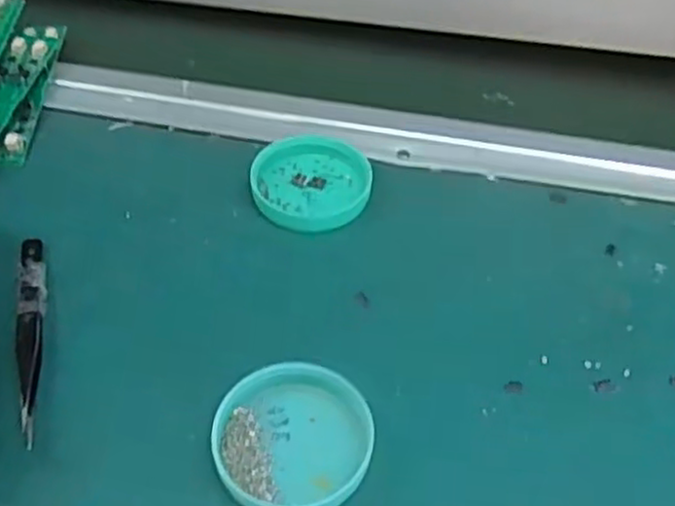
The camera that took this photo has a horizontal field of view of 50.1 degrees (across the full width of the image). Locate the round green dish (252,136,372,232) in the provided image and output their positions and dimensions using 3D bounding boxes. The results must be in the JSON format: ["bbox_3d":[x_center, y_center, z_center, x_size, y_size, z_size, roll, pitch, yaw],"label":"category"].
[{"bbox_3d":[-0.014,-0.043,0.412,0.065,0.008,0.076,4,48,1],"label":"round green dish"}]

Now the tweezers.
[{"bbox_3d":[-0.143,0.034,0.337,0.012,0.011,0.118,-11,49,-12],"label":"tweezers"}]

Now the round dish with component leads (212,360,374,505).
[{"bbox_3d":[-0.018,0.076,0.299,0.063,0.020,0.060,1,48,-1],"label":"round dish with component leads"}]

